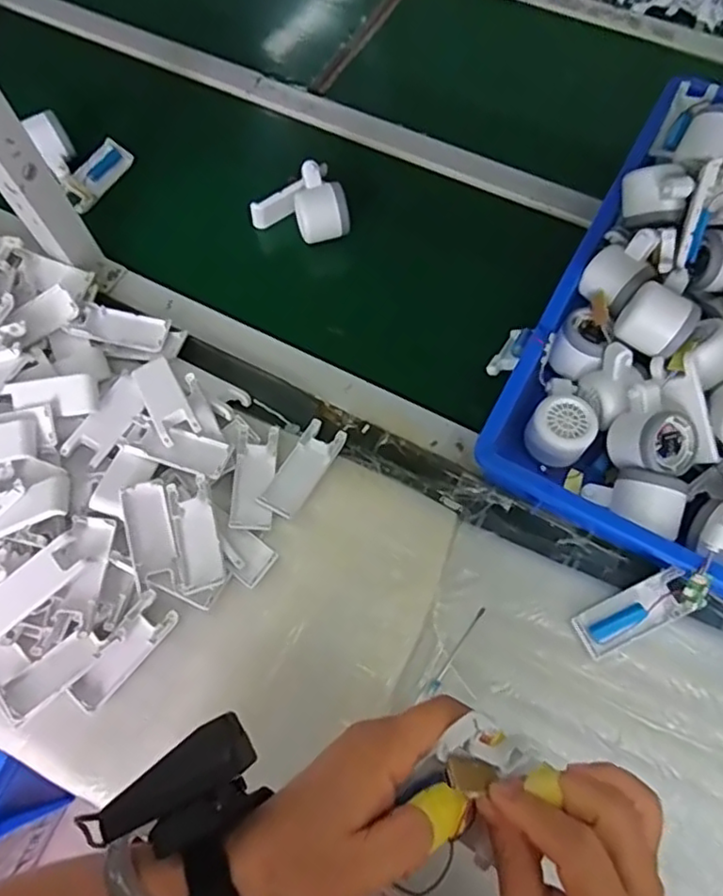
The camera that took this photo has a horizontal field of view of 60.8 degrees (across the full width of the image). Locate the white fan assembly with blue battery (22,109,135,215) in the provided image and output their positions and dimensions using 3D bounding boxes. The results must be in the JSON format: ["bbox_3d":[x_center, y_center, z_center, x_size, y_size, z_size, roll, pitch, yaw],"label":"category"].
[{"bbox_3d":[-0.352,-0.358,0.751,0.087,0.067,0.105,26,71,11],"label":"white fan assembly with blue battery"}]

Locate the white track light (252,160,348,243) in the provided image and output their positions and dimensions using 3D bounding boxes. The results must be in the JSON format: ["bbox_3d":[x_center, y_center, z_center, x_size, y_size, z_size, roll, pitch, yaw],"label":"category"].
[{"bbox_3d":[-0.072,-0.277,0.708,0.101,0.059,0.079,-21,69,-8],"label":"white track light"}]

